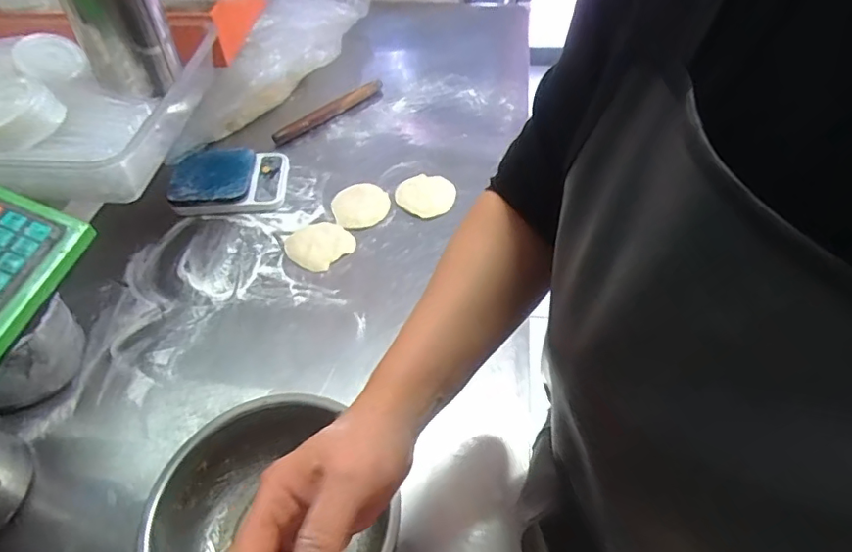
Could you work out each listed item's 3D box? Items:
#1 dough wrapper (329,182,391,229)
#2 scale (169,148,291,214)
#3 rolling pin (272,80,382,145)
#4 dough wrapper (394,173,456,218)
[{"bbox_3d":[-0.106,-0.115,0.897,0.091,0.007,0.097,-9,53,-11],"label":"dough wrapper"},{"bbox_3d":[-0.323,-0.161,0.915,0.177,0.049,0.136,-7,49,-3],"label":"scale"},{"bbox_3d":[-0.186,-0.318,1.059,0.247,0.031,0.030,-35,56,-25],"label":"rolling pin"},{"bbox_3d":[0.000,-0.135,0.907,0.089,0.007,0.098,-36,60,-17],"label":"dough wrapper"}]

